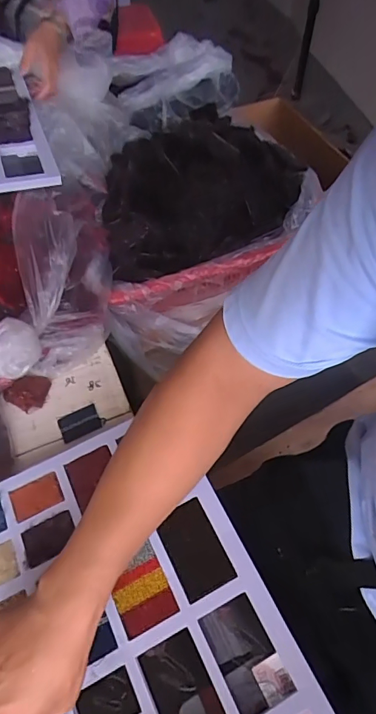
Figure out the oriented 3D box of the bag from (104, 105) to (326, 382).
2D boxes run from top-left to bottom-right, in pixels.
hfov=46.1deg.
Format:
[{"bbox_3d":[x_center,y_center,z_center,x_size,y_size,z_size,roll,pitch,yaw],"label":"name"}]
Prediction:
[{"bbox_3d":[0.041,-0.231,0.827,0.369,0.266,0.356,-5,58,-2],"label":"bag"}]

